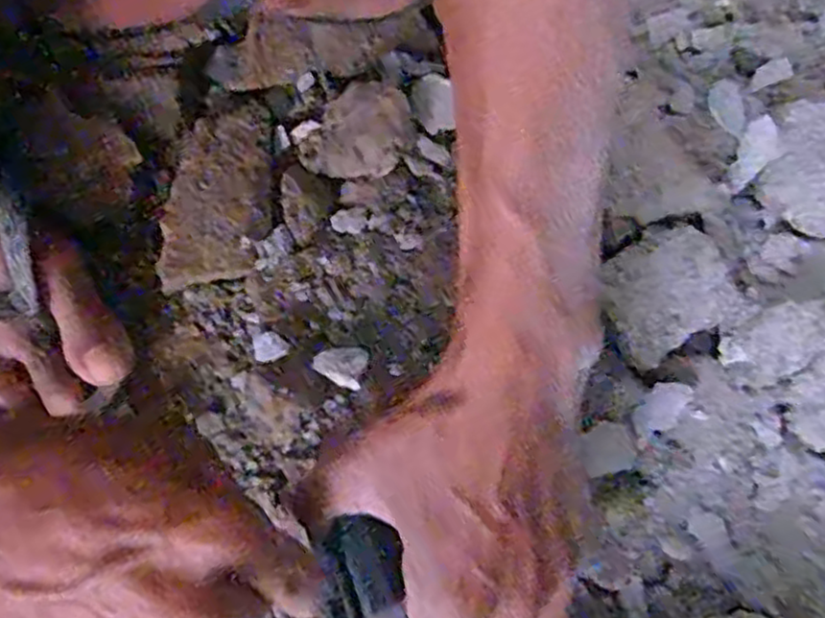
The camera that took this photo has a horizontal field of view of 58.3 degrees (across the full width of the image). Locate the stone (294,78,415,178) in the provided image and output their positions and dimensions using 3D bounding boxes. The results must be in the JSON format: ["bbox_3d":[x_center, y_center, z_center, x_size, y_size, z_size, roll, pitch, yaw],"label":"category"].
[{"bbox_3d":[-0.033,-0.103,0.428,0.057,0.026,0.052,0,64,1],"label":"stone"}]

